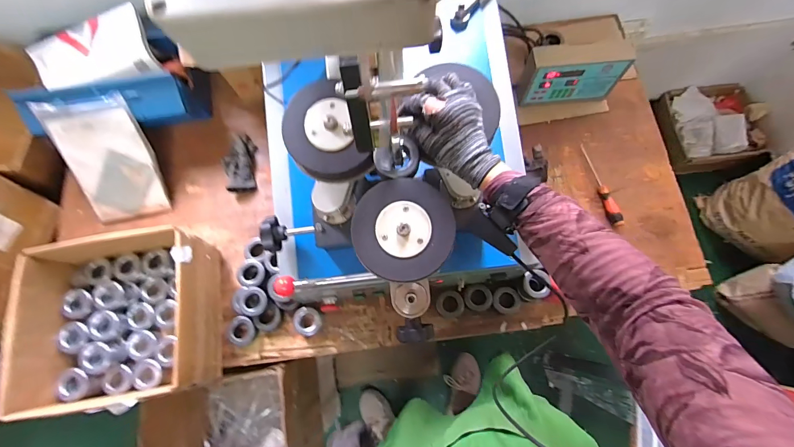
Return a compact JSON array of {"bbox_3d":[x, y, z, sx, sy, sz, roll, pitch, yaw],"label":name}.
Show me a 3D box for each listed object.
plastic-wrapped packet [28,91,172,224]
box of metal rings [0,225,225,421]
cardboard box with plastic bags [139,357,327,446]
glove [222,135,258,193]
[{"bbox_3d":[-0.687,-0.145,0.871,0.194,0.035,0.285,-9,116,1],"label":"plastic-wrapped packet"},{"bbox_3d":[-0.573,0.193,0.768,0.343,0.143,0.346,-11,75,-2],"label":"box of metal rings"},{"bbox_3d":[-0.385,0.522,0.913,0.315,0.296,0.286,-10,75,-2],"label":"cardboard box with plastic bags"},{"bbox_3d":[-0.411,-0.156,0.944,0.083,0.033,0.160,-7,75,-1],"label":"glove"}]

